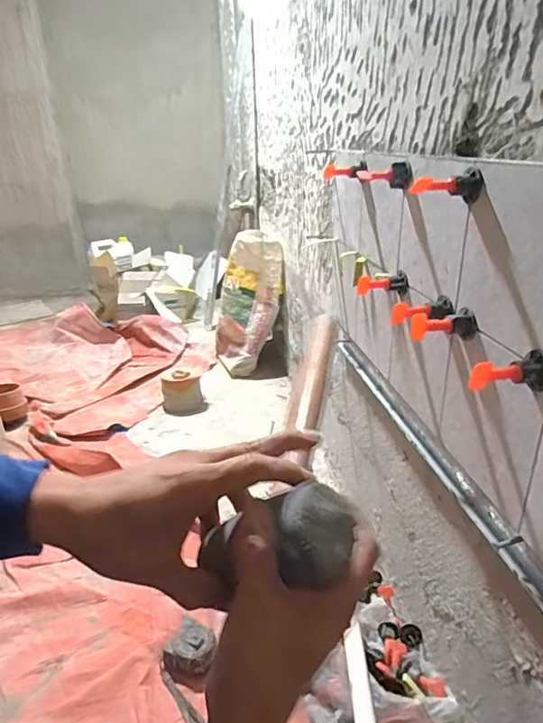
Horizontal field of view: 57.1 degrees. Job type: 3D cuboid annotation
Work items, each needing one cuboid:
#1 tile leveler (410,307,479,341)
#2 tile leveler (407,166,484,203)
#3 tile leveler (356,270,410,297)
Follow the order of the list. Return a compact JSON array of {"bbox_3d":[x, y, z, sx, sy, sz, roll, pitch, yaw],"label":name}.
[{"bbox_3d":[0.166,-0.036,0.482,0.061,0.028,0.025,3,25,10],"label":"tile leveler"},{"bbox_3d":[0.158,-0.161,0.457,0.062,0.027,0.023,1,25,6],"label":"tile leveler"},{"bbox_3d":[0.138,-0.097,0.623,0.061,0.026,0.025,3,25,10],"label":"tile leveler"}]

